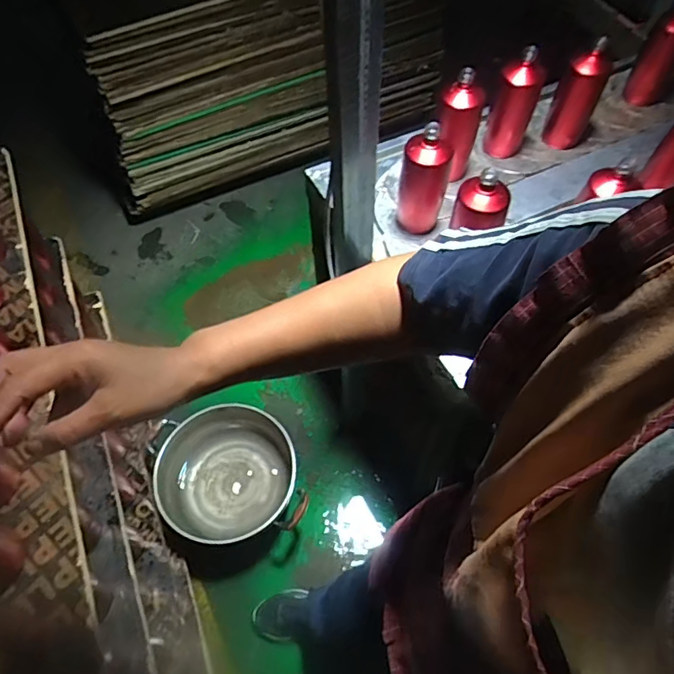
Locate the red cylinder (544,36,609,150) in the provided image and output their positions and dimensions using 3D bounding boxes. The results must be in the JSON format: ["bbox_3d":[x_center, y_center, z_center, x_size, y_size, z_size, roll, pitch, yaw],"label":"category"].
[{"bbox_3d":[0.484,-0.480,1.049,0.075,0.217,0.070,22,63,13],"label":"red cylinder"}]

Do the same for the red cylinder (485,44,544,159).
[{"bbox_3d":[0.348,-0.457,1.021,0.077,0.221,0.078,17,62,11],"label":"red cylinder"}]

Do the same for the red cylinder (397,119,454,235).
[{"bbox_3d":[0.153,-0.273,0.932,0.076,0.204,0.078,7,60,5],"label":"red cylinder"}]

